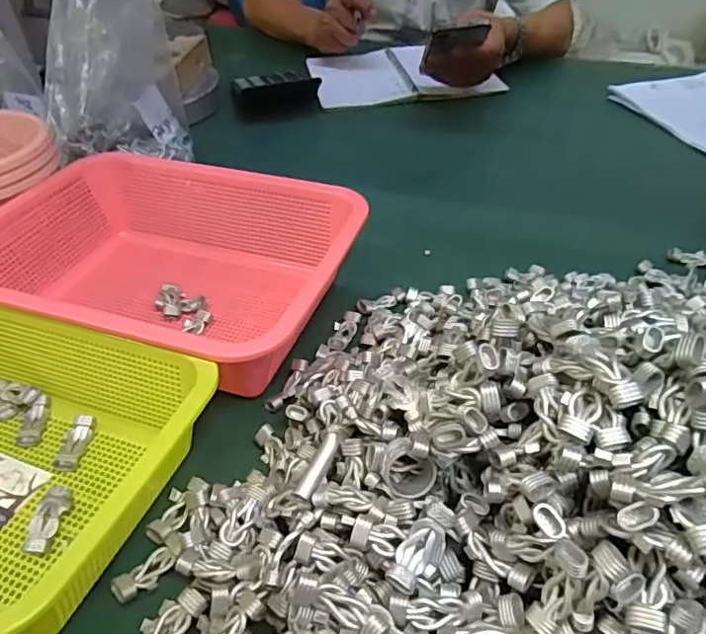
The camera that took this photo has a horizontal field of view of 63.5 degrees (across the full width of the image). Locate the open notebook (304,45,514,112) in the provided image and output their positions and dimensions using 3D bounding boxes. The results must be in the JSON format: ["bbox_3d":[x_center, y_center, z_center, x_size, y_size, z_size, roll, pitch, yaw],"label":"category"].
[{"bbox_3d":[0.073,-0.390,0.913,0.273,0.018,0.208,-8,42,-6],"label":"open notebook"}]

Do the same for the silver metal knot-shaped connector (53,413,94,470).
[{"bbox_3d":[-0.192,0.086,0.391,0.016,0.009,0.041,-1,42,2],"label":"silver metal knot-shaped connector"}]

